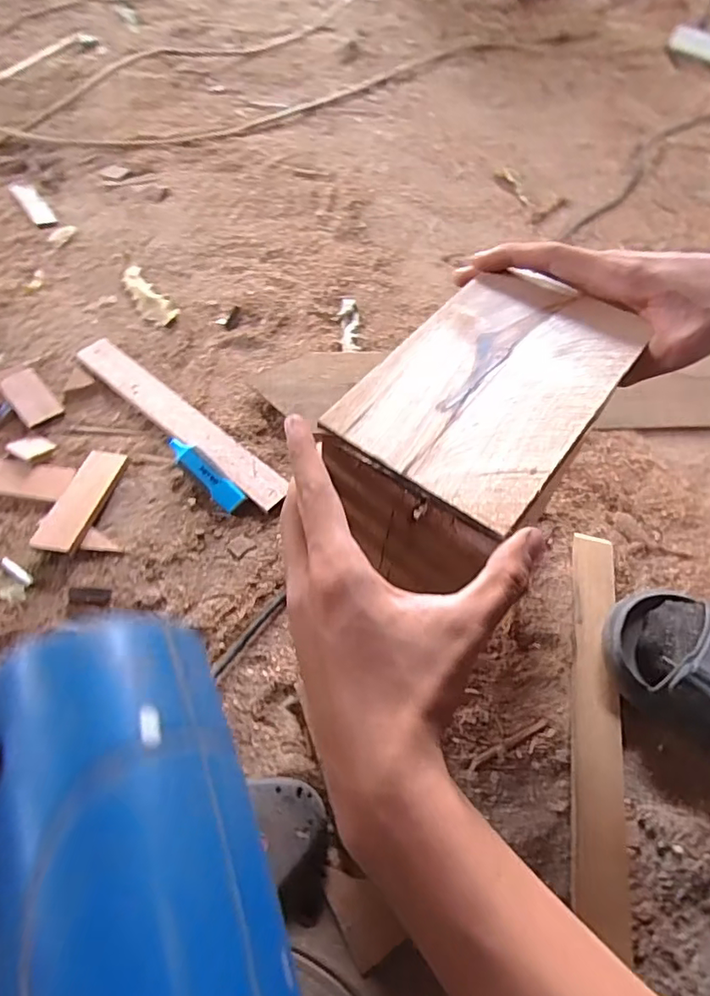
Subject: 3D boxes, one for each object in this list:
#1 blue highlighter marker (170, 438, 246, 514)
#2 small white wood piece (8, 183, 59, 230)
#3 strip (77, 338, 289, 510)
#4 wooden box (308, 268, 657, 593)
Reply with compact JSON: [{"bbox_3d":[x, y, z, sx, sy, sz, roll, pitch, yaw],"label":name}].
[{"bbox_3d":[-0.144,-0.026,0.536,0.096,0.024,0.022,39,62,22],"label":"blue highlighter marker"},{"bbox_3d":[-0.485,-0.445,0.845,0.033,0.006,0.157,-29,61,-21],"label":"small white wood piece"},{"bbox_3d":[-0.181,-0.083,0.576,0.286,0.019,0.039,36,61,21],"label":"strip"},{"bbox_3d":[0.074,-0.042,0.344,0.114,0.078,0.180,33,60,19],"label":"wooden box"}]

